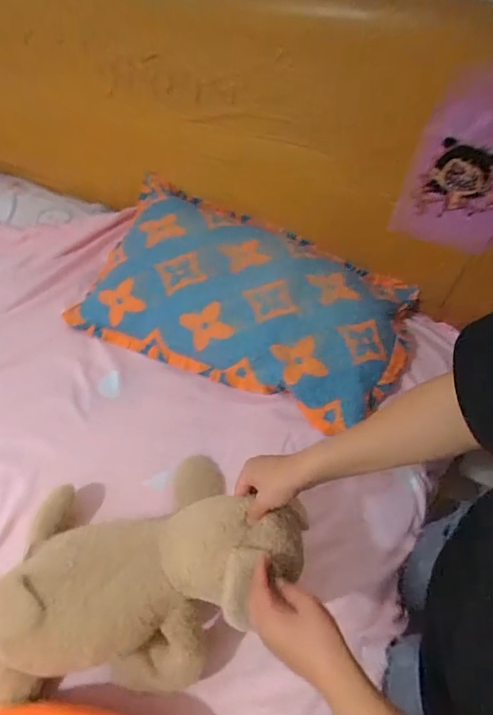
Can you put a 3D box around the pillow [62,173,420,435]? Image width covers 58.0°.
[{"bbox_3d":[-0.001,-0.130,0.977,0.703,0.126,0.403,21,58,11],"label":"pillow"}]

